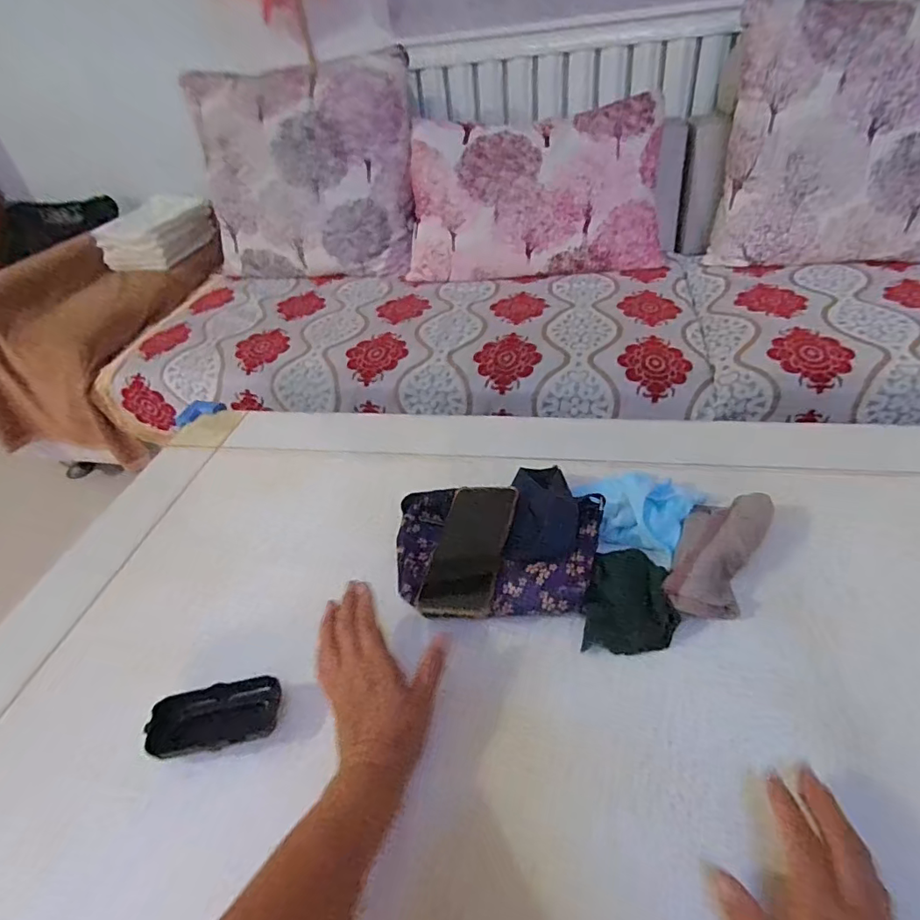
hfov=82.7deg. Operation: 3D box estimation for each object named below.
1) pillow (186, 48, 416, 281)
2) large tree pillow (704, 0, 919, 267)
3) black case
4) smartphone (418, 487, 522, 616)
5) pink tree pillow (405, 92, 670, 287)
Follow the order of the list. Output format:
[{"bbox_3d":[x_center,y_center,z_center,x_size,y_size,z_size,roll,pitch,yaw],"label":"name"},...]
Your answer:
[{"bbox_3d":[-0.399,-0.721,1.348,0.558,0.481,0.143,0,33,6],"label":"pillow"},{"bbox_3d":[0.901,-0.701,1.137,0.589,0.502,0.150,3,28,13],"label":"large tree pillow"},{"bbox_3d":[-0.213,0.224,0.457,0.105,0.020,0.048,-12,40,-4],"label":"black case"},{"bbox_3d":[0.012,0.092,0.568,0.077,0.016,0.174,6,42,16],"label":"smartphone"},{"bbox_3d":[0.182,-0.669,1.318,0.639,0.393,0.120,0,13,8],"label":"pink tree pillow"}]

